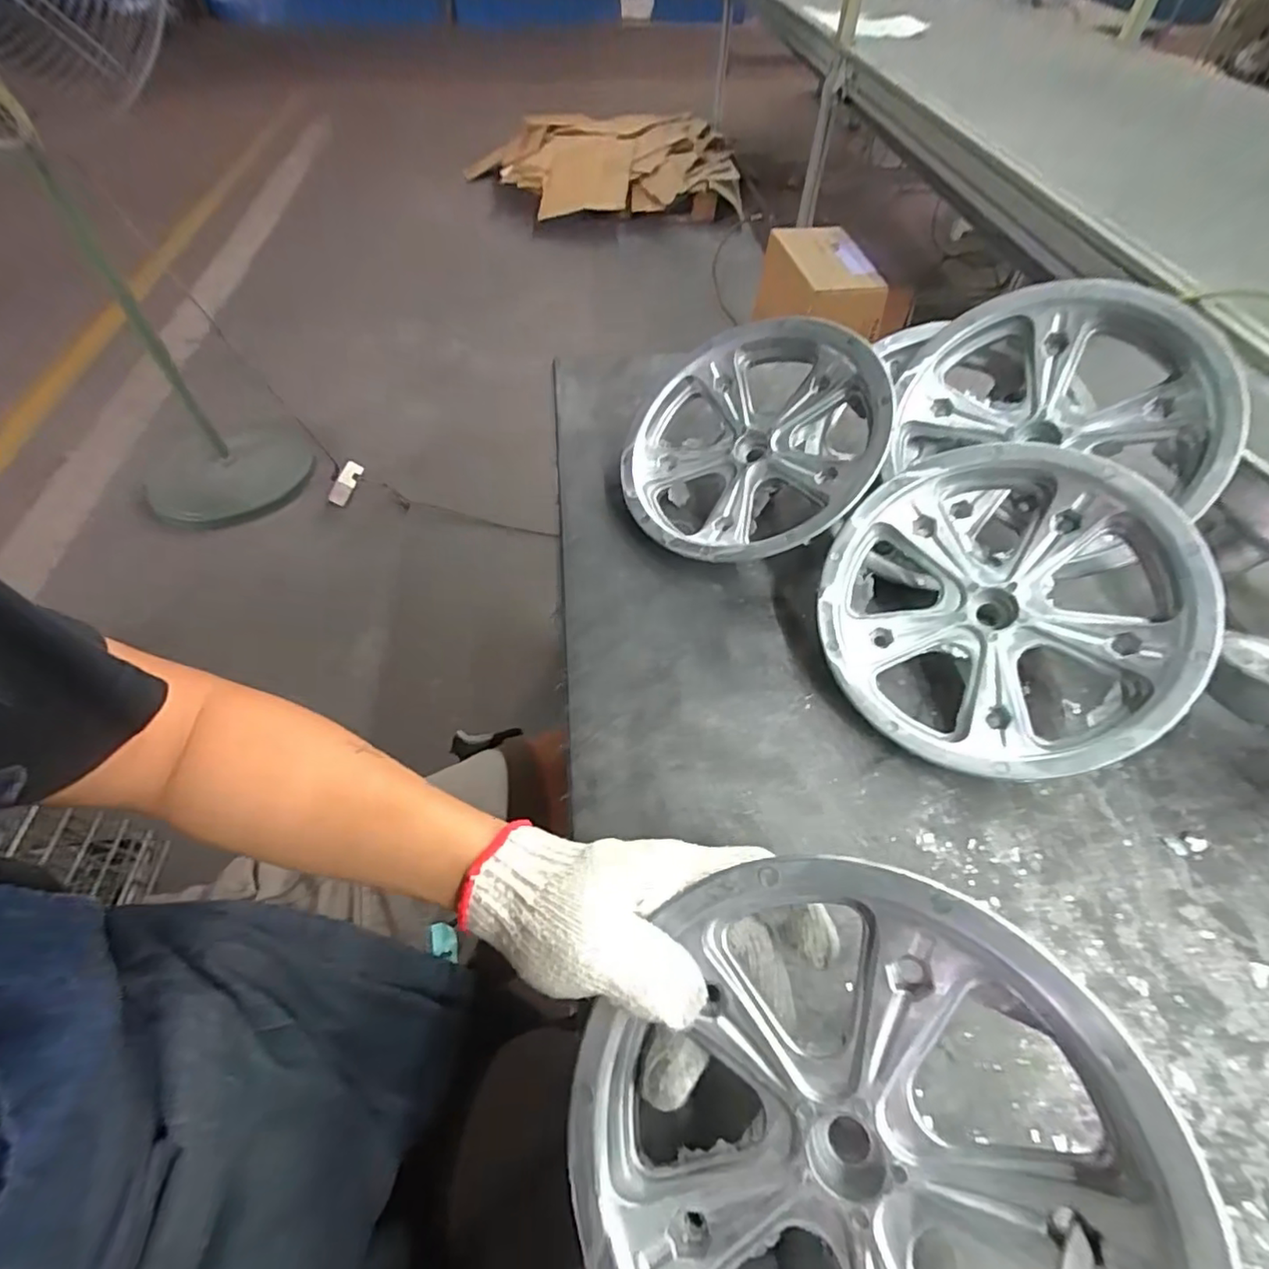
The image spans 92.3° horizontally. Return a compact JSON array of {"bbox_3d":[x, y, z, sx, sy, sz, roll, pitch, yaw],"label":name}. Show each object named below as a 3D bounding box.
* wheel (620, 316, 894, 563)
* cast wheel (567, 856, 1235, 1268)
[{"bbox_3d":[0.097,-0.149,0.496,0.207,0.054,0.204,-9,69,25],"label":"wheel"},{"bbox_3d":[0.078,0.193,0.234,0.213,0.035,0.195,-5,76,21],"label":"cast wheel"}]

